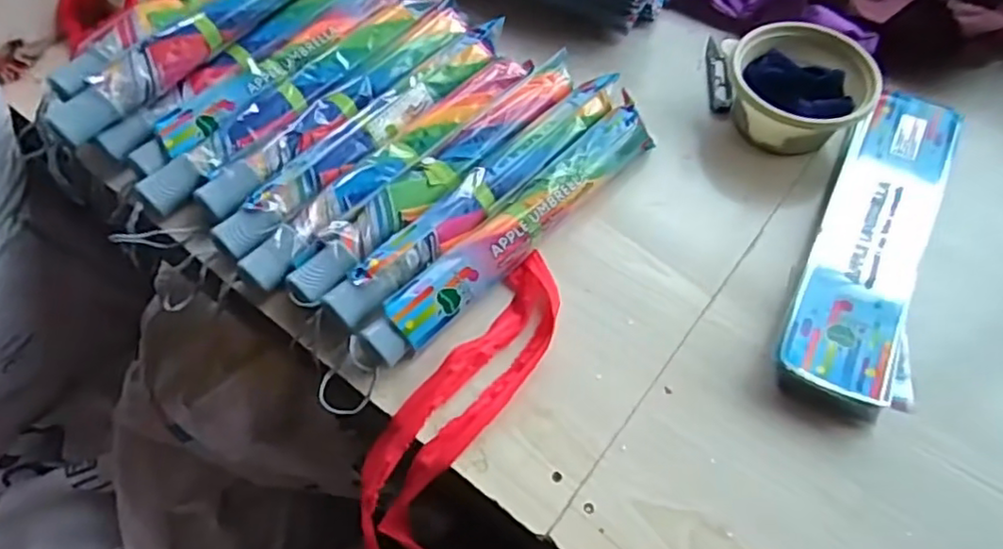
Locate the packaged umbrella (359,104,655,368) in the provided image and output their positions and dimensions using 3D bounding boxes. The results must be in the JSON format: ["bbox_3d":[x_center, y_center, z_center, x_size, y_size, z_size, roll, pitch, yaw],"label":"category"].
[{"bbox_3d":[0.016,-0.041,0.579,0.332,0.056,0.045,-39,66,-23],"label":"packaged umbrella"}]

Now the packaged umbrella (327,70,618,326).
[{"bbox_3d":[-0.017,-0.074,0.592,0.047,0.057,0.335,39,64,21],"label":"packaged umbrella"}]

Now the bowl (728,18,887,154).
[{"bbox_3d":[0.295,-0.185,0.644,0.130,0.077,0.130,1,57,-1],"label":"bowl"}]

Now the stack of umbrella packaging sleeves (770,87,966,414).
[{"bbox_3d":[0.335,-0.030,0.578,0.105,0.048,0.349,24,60,13],"label":"stack of umbrella packaging sleeves"}]

